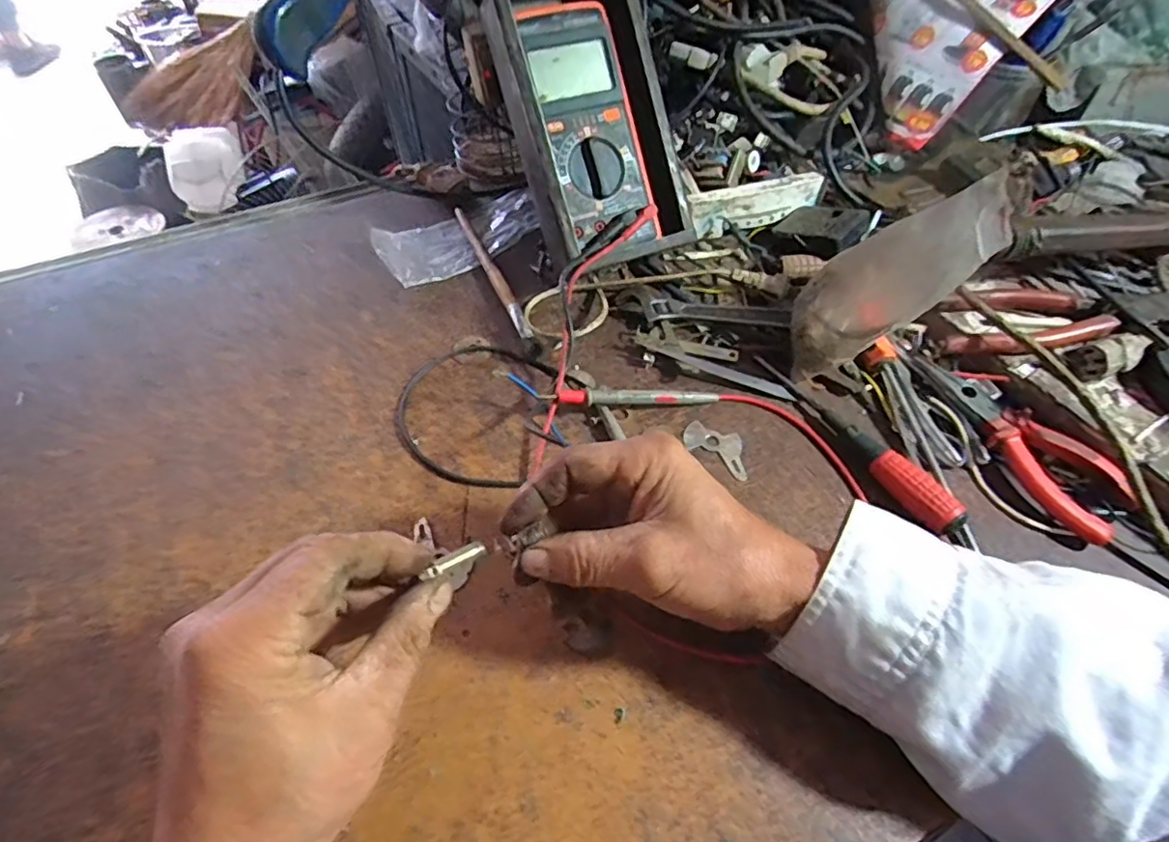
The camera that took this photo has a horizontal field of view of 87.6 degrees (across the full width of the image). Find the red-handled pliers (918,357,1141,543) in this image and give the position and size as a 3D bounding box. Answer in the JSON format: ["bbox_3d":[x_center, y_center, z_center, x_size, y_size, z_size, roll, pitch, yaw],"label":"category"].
[{"bbox_3d":[0.282,0.009,0.393,0.046,0.023,0.145,-24,56,-16],"label":"red-handled pliers"}]

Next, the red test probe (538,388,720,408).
[{"bbox_3d":[0.034,-0.015,0.409,0.122,0.013,0.012,1,52,-15],"label":"red test probe"}]

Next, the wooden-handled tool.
[{"bbox_3d":[-0.076,-0.124,0.495,0.011,0.007,0.175,-20,55,-14],"label":"wooden-handled tool"}]

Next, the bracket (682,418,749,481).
[{"bbox_3d":[0.089,0.016,0.403,0.049,0.004,0.029,29,58,21],"label":"bracket"}]

